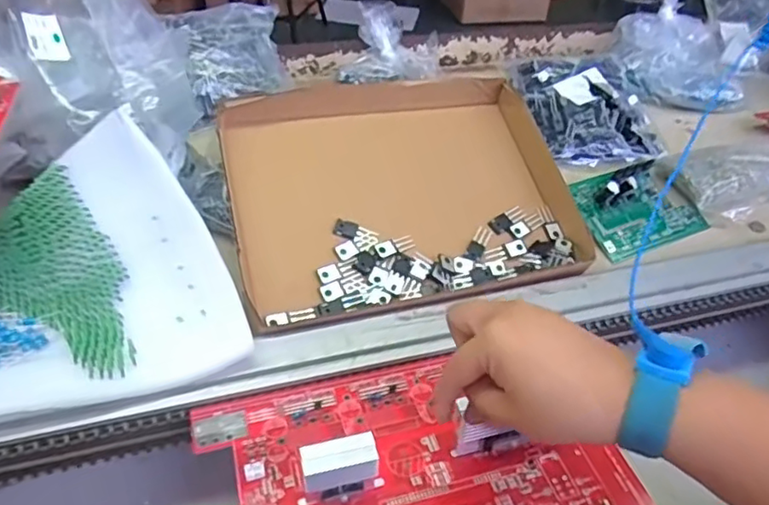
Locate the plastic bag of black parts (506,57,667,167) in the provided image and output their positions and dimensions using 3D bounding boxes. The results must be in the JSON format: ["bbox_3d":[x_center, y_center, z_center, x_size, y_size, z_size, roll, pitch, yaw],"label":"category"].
[{"bbox_3d":[0.242,-0.179,0.736,0.146,0.058,0.178,-4,39,-8],"label":"plastic bag of black parts"}]

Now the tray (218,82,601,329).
[{"bbox_3d":[0.014,-0.058,0.577,0.316,0.058,0.245,-8,62,-15],"label":"tray"}]

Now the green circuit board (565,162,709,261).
[{"bbox_3d":[0.263,-0.049,0.620,0.129,0.033,0.091,-17,68,-19],"label":"green circuit board"}]

